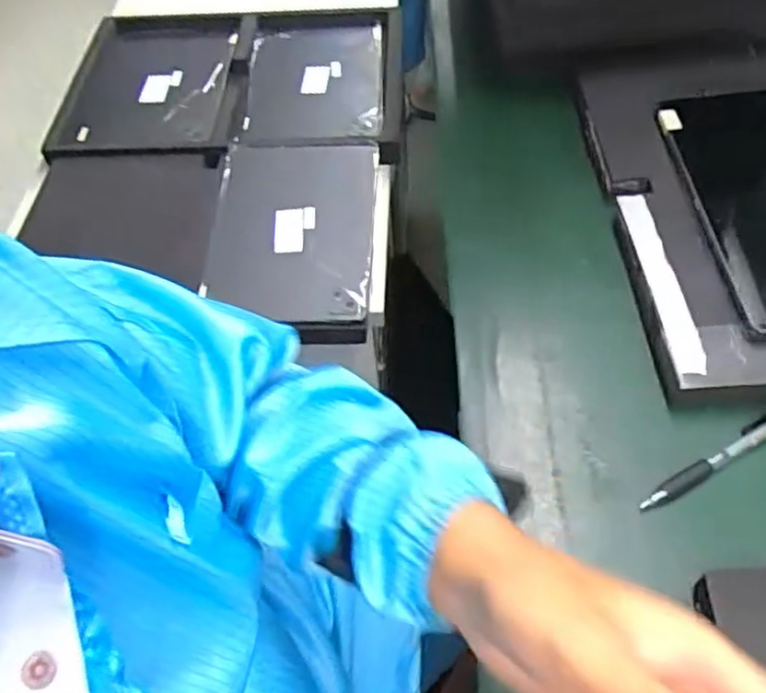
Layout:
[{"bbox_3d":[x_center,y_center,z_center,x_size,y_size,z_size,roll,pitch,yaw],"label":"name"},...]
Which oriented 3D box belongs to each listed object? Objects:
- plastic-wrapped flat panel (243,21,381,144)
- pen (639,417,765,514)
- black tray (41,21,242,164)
[{"bbox_3d":[-0.088,-0.340,0.908,0.175,0.030,0.259,-2,55,2],"label":"plastic-wrapped flat panel"},{"bbox_3d":[0.226,0.072,0.459,0.138,0.014,0.015,-28,58,-15],"label":"pen"},{"bbox_3d":[-0.302,-0.346,0.913,0.207,0.034,0.306,-5,55,0],"label":"black tray"}]

